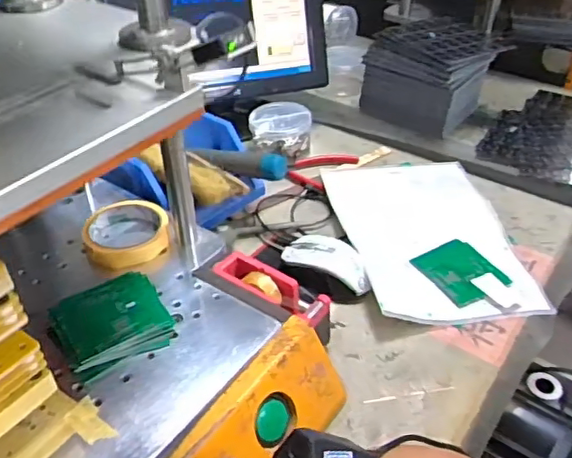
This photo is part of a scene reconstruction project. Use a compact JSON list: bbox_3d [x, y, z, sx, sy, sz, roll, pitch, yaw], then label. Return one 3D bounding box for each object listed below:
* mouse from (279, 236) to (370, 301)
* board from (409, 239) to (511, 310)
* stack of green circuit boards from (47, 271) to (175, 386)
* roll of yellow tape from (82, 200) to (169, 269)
[{"bbox_3d":[0.047,0.045,0.693,0.056,0.035,0.118,-30,48,-31],"label":"mouse"},{"bbox_3d":[0.211,0.051,0.709,0.082,0.008,0.093,-21,44,-23],"label":"board"},{"bbox_3d":[-0.160,0.081,0.537,0.099,0.023,0.091,-26,46,-28],"label":"stack of green circuit boards"},{"bbox_3d":[-0.173,0.003,0.636,0.088,0.023,0.089,0,39,0],"label":"roll of yellow tape"}]

